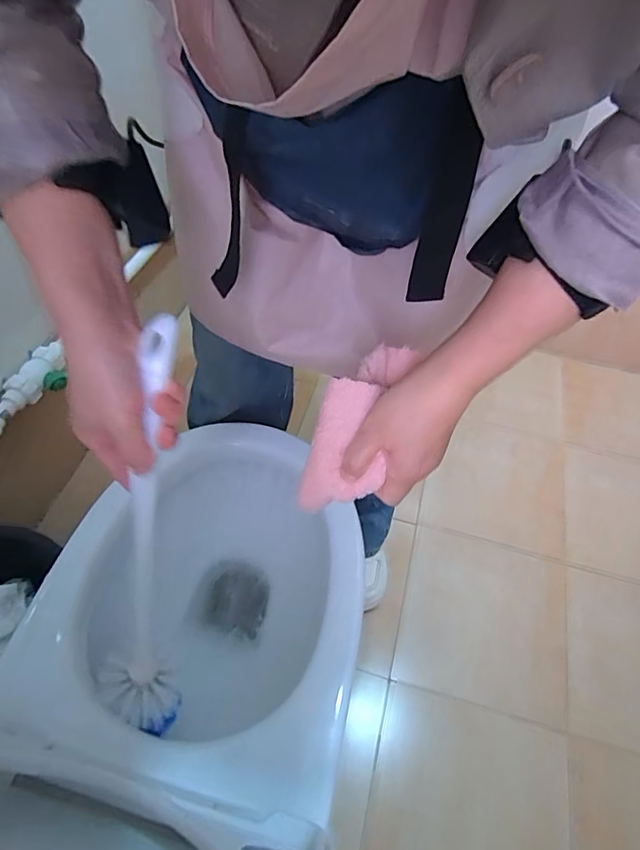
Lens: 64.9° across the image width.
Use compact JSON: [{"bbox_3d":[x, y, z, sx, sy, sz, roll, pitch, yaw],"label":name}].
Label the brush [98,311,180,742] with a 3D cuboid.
[{"bbox_3d":[-0.154,0.114,0.429,0.077,0.412,0.052,15,28,6],"label":"brush"}]

